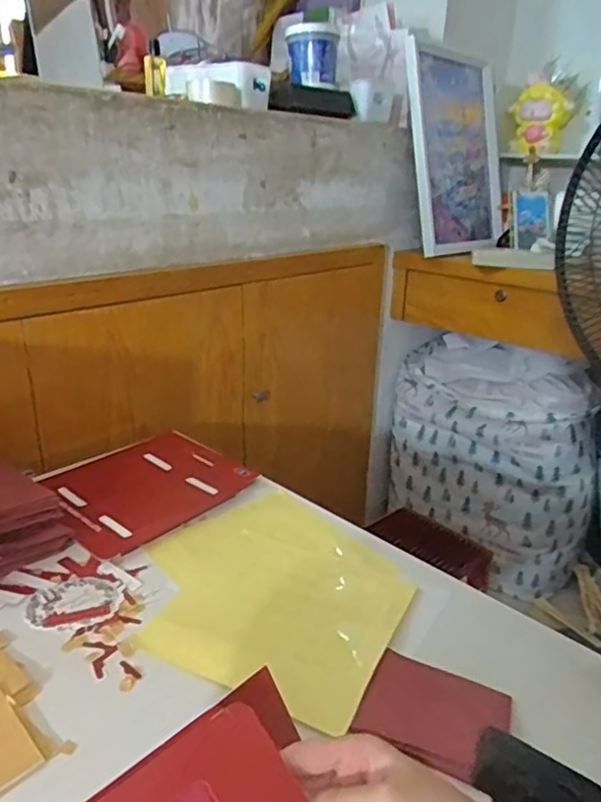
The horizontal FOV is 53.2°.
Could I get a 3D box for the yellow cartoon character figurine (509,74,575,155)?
[{"bbox_3d":[0.626,-0.748,1.560,0.143,0.178,0.137,10,23,19],"label":"yellow cartoon character figurine"}]

